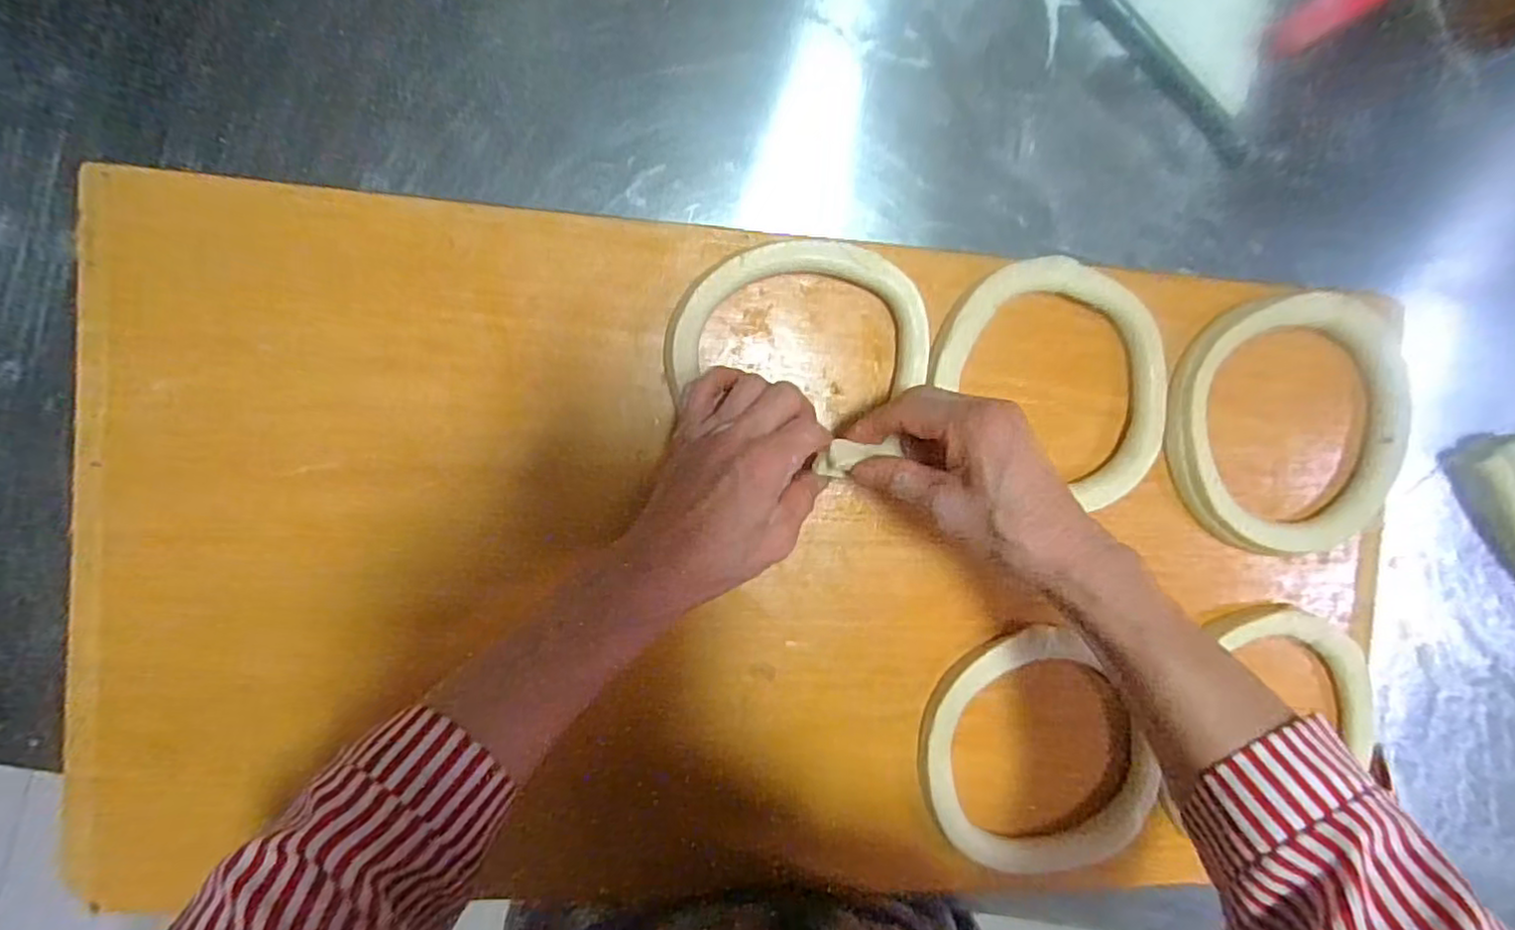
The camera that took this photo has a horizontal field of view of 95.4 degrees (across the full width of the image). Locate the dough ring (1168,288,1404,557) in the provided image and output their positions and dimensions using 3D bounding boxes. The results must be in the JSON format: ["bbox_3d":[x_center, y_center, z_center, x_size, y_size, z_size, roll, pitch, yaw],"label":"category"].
[{"bbox_3d":[0.340,-0.023,0.442,0.157,0.017,0.166,0,92,-8],"label":"dough ring"}]

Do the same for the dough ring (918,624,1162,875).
[{"bbox_3d":[0.171,0.184,0.431,0.135,0.019,0.153,-38,97,-5],"label":"dough ring"}]

